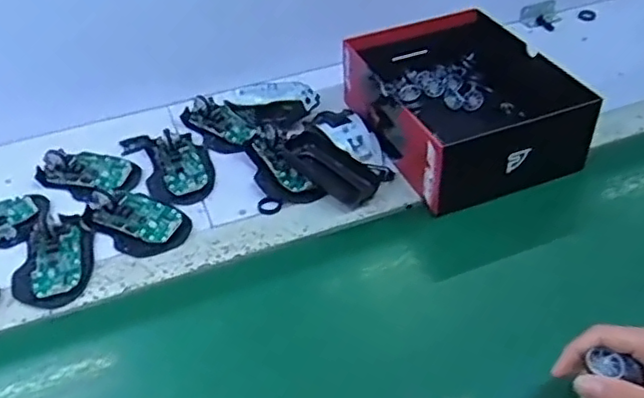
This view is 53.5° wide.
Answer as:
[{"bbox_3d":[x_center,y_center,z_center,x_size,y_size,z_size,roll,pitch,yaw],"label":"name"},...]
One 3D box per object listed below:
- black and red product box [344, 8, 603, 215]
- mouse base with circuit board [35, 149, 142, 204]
[{"bbox_3d":[0.155,-0.111,0.722,0.187,0.090,0.246,-17,45,-15],"label":"black and red product box"},{"bbox_3d":[-0.261,-0.032,0.714,0.109,0.023,0.069,15,46,18],"label":"mouse base with circuit board"}]

